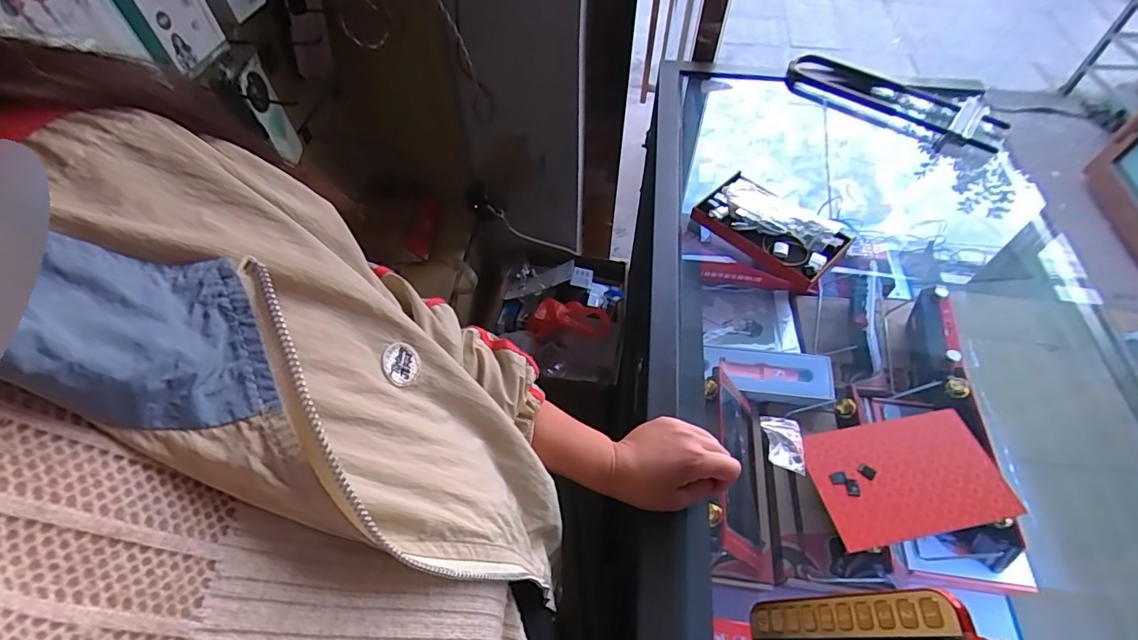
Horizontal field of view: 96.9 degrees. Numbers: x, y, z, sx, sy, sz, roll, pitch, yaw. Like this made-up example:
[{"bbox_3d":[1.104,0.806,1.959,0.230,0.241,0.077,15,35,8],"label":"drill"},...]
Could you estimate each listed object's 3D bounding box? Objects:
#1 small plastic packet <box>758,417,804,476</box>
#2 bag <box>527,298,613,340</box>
[{"bbox_3d":[0.213,0.123,0.505,0.037,0.014,0.061,9,56,7],"label":"small plastic packet"},{"bbox_3d":[-0.004,0.004,1.286,0.211,0.080,0.103,1,55,1],"label":"bag"}]

